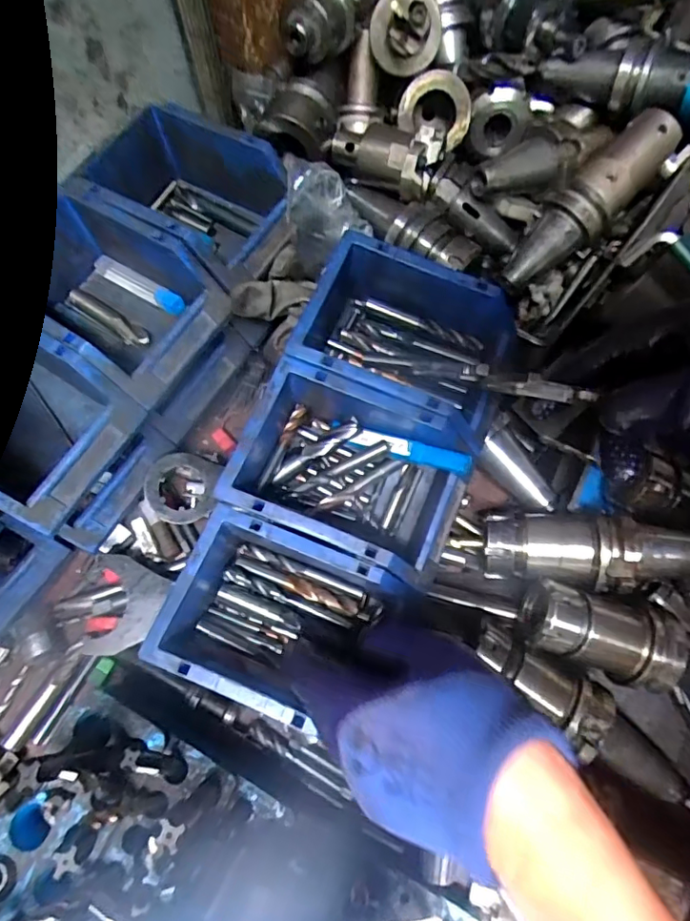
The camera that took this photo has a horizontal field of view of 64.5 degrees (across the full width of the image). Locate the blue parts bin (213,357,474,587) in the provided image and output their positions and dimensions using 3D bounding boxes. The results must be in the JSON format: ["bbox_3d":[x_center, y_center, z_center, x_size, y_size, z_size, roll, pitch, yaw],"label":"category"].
[{"bbox_3d":[0.005,0.012,0.379,0.144,0.079,0.103,20,71,6],"label":"blue parts bin"}]

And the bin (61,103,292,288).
[{"bbox_3d":[-0.125,-0.205,0.441,0.152,0.072,0.107,29,73,9],"label":"bin"}]

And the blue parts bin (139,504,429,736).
[{"bbox_3d":[-0.038,0.108,0.365,0.147,0.063,0.104,22,71,7],"label":"blue parts bin"}]

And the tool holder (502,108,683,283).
[{"bbox_3d":[0.202,-0.215,0.460,0.175,0.049,0.051,-45,76,7],"label":"tool holder"}]

